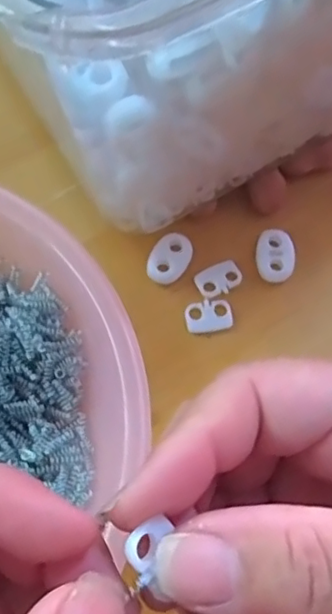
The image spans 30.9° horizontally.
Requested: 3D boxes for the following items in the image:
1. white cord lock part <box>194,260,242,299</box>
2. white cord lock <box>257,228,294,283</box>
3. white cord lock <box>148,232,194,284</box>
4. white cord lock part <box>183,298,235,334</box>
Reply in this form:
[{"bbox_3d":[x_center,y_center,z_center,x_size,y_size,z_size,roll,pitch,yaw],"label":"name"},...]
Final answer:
[{"bbox_3d":[0.022,-0.012,0.241,0.018,0.004,0.012,-23,74,-7],"label":"white cord lock part"},{"bbox_3d":[0.044,-0.021,0.244,0.015,0.005,0.022,-3,73,-1],"label":"white cord lock"},{"bbox_3d":[0.002,-0.020,0.243,0.016,0.004,0.022,25,74,7],"label":"white cord lock"},{"bbox_3d":[0.017,0.003,0.237,0.019,0.004,0.013,-12,73,-4],"label":"white cord lock part"}]

